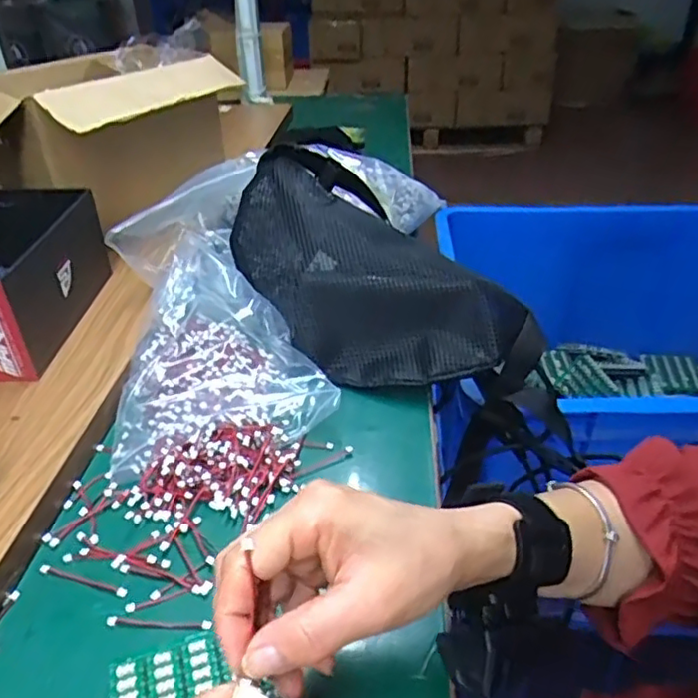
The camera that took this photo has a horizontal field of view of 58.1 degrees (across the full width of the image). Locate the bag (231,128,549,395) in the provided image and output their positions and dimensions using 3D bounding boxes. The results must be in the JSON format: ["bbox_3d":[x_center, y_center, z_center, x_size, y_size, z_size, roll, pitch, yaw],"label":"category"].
[{"bbox_3d":[0.016,-0.060,0.539,0.298,0.096,0.149,40,47,19],"label":"bag"}]

